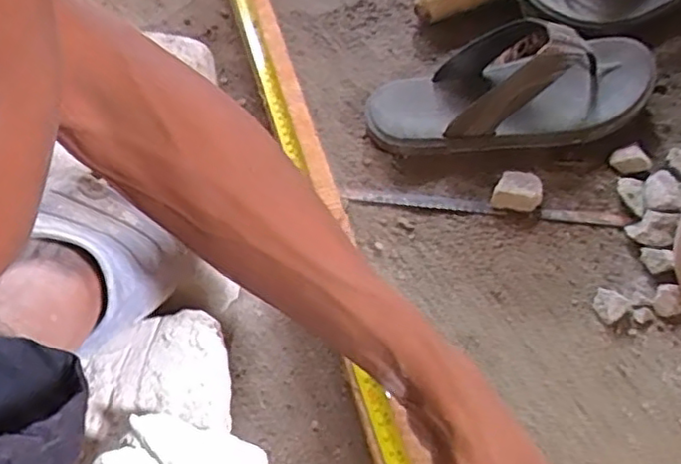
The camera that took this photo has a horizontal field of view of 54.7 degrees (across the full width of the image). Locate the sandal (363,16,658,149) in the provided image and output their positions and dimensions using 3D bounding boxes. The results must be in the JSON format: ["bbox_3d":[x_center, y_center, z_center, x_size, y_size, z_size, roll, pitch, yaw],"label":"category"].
[{"bbox_3d":[0.155,-0.138,0.602,0.257,0.072,0.103,-4,57,2],"label":"sandal"}]

